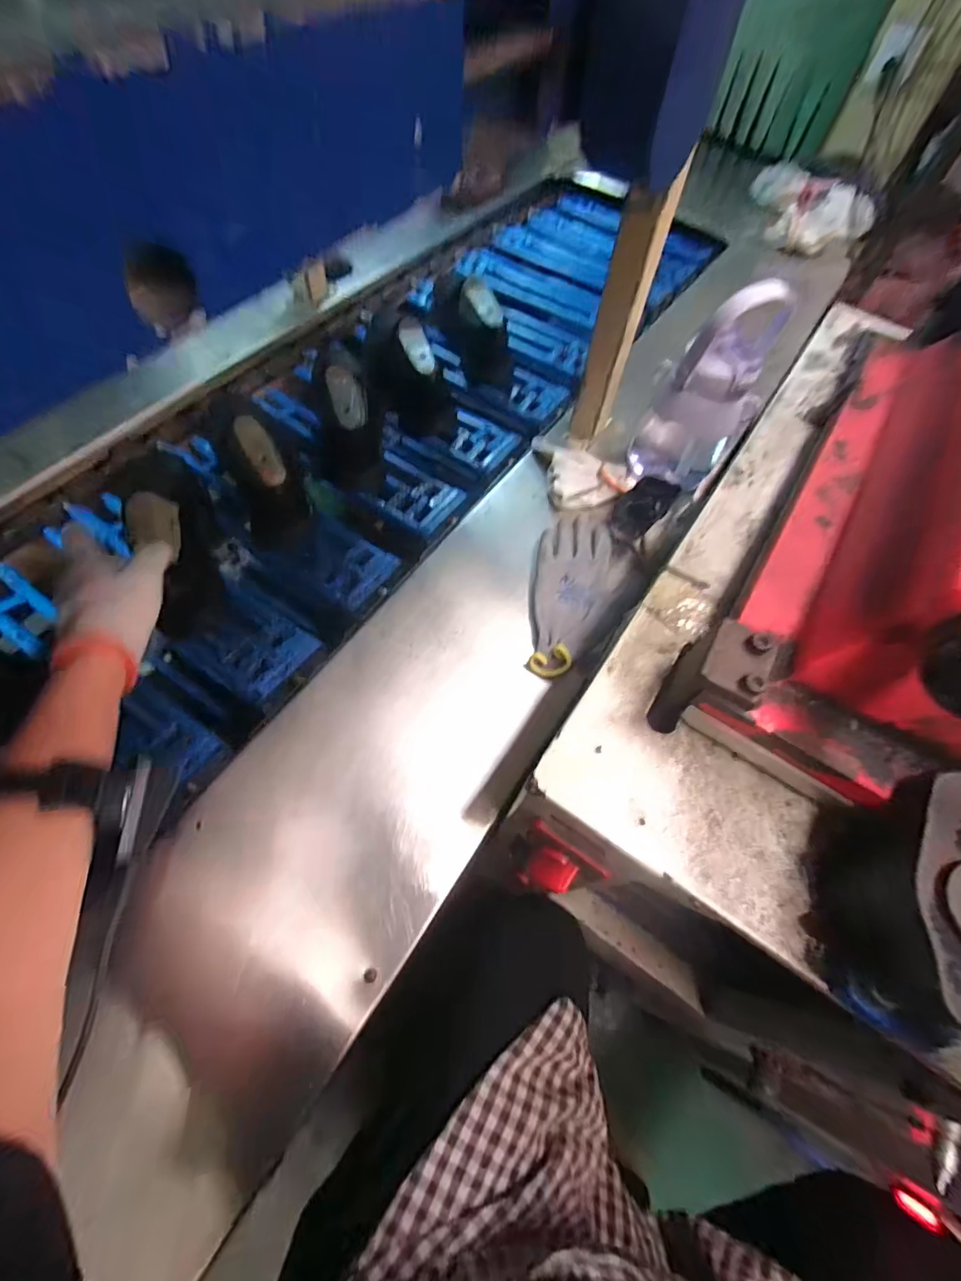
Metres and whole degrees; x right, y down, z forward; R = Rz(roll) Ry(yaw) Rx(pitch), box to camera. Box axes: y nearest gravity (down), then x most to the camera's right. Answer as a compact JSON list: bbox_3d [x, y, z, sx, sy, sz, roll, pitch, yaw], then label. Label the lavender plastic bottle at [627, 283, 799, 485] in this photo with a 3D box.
[{"bbox_3d":[0.264,-0.287,0.576,0.106,0.247,0.079,18,63,6],"label":"lavender plastic bottle"}]

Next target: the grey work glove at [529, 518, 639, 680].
[{"bbox_3d":[0.114,-0.051,0.539,0.118,0.025,0.209,15,62,4],"label":"grey work glove"}]

